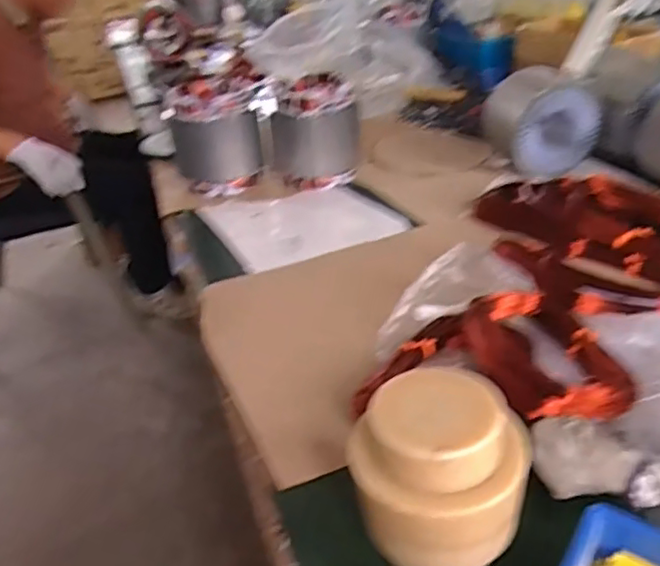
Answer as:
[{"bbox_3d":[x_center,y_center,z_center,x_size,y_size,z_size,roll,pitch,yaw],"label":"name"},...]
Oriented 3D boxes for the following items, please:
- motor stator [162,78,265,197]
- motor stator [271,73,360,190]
[{"bbox_3d":[-0.198,-0.255,1.097,0.155,0.174,0.141,-10,32,-8],"label":"motor stator"},{"bbox_3d":[-0.021,-0.257,1.070,0.130,0.158,0.123,-4,32,2],"label":"motor stator"}]

